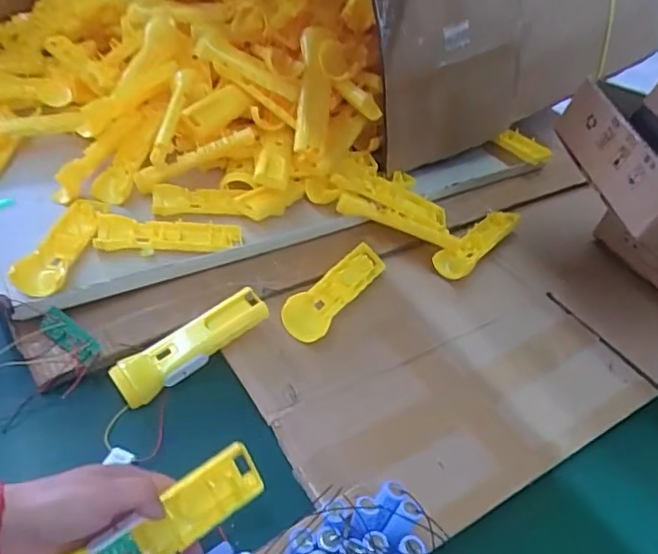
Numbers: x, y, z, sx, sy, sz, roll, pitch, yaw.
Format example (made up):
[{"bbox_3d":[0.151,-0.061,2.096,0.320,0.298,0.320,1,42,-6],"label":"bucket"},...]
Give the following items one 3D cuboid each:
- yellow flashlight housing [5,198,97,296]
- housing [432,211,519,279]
[{"bbox_3d":[-0.288,-0.039,0.629,0.049,0.023,0.161,9,41,0],"label":"yellow flashlight housing"},{"bbox_3d":[0.200,-0.046,0.769,0.045,0.026,0.172,35,47,27],"label":"housing"}]

